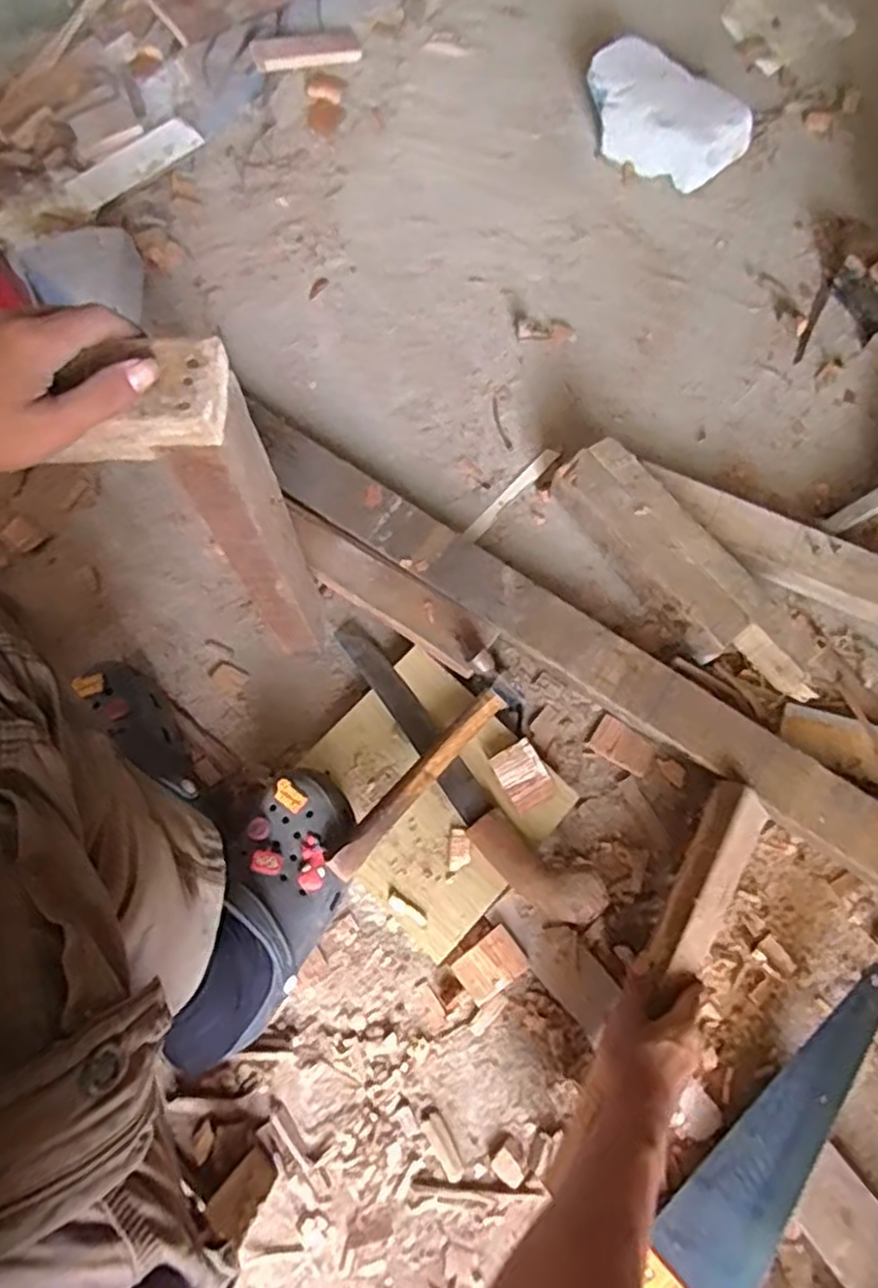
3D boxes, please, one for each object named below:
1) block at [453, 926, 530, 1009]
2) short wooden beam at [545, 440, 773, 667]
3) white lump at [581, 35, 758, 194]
[{"bbox_3d":[0.047,0.296,0.682,0.061,0.014,0.045,-36,77,-9],"label":"block"},{"bbox_3d":[0.225,-0.099,0.774,0.085,0.069,0.249,-36,77,-9],"label":"short wooden beam"},{"bbox_3d":[0.284,-0.676,0.955,0.221,0.085,0.106,32,77,9],"label":"white lump"}]

